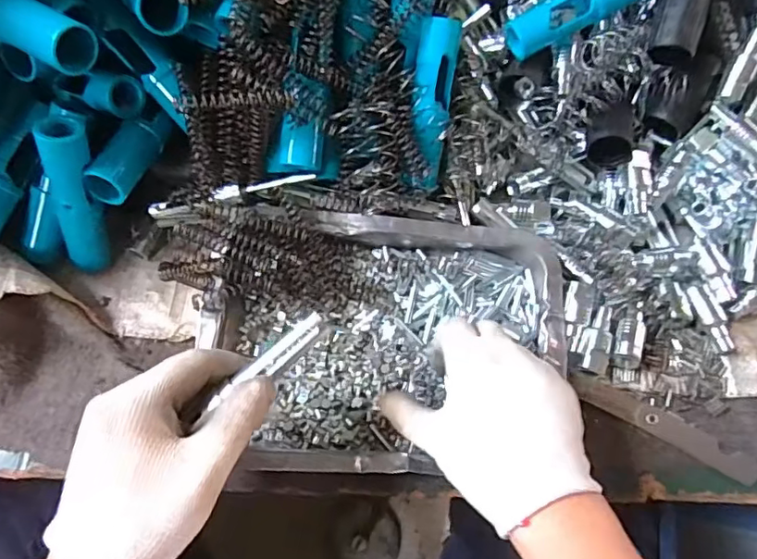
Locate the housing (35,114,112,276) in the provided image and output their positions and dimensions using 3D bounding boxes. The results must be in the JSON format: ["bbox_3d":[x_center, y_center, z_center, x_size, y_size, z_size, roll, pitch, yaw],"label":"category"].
[{"bbox_3d":[-0.212,-0.051,0.387,0.024,0.124,0.025,18,44,5],"label":"housing"}]

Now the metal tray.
[{"bbox_3d":[-0.013,0.041,0.390,0.287,0.037,0.180,4,69,0],"label":"metal tray"}]

